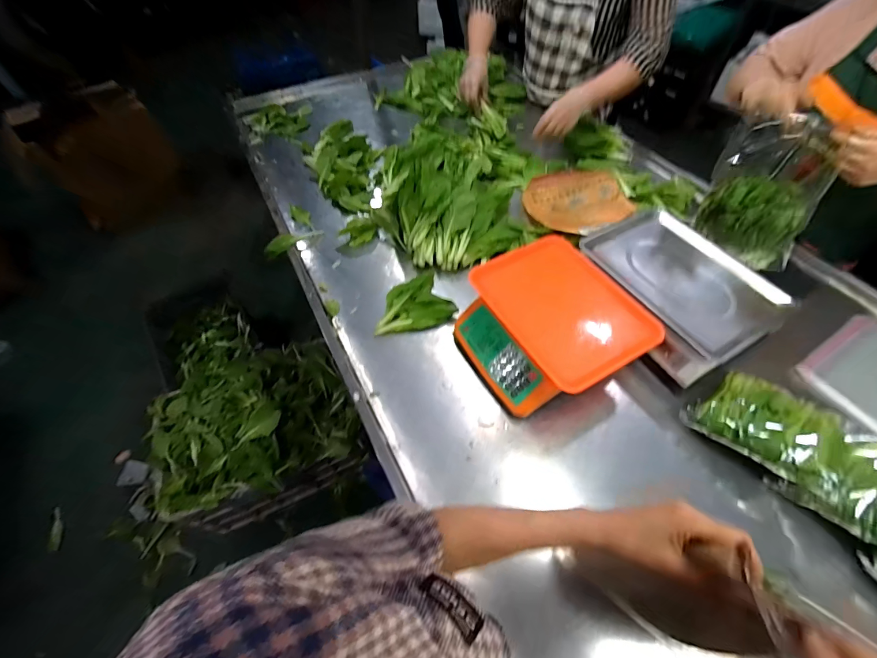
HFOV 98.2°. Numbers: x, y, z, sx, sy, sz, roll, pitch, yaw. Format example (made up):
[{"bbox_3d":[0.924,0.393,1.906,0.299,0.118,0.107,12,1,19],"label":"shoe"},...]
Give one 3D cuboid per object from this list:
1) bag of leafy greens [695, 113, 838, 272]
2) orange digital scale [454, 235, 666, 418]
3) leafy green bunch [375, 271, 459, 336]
[{"bbox_3d":[0.648,-0.261,0.760,0.090,0.269,0.210,-36,62,-23],"label":"bag of leafy greens"},{"bbox_3d":[0.200,-0.006,0.726,0.277,0.141,0.292,-26,58,-18],"label":"orange digital scale"},{"bbox_3d":[-0.058,-0.041,0.816,0.166,0.027,0.115,-29,79,-7],"label":"leafy green bunch"}]

